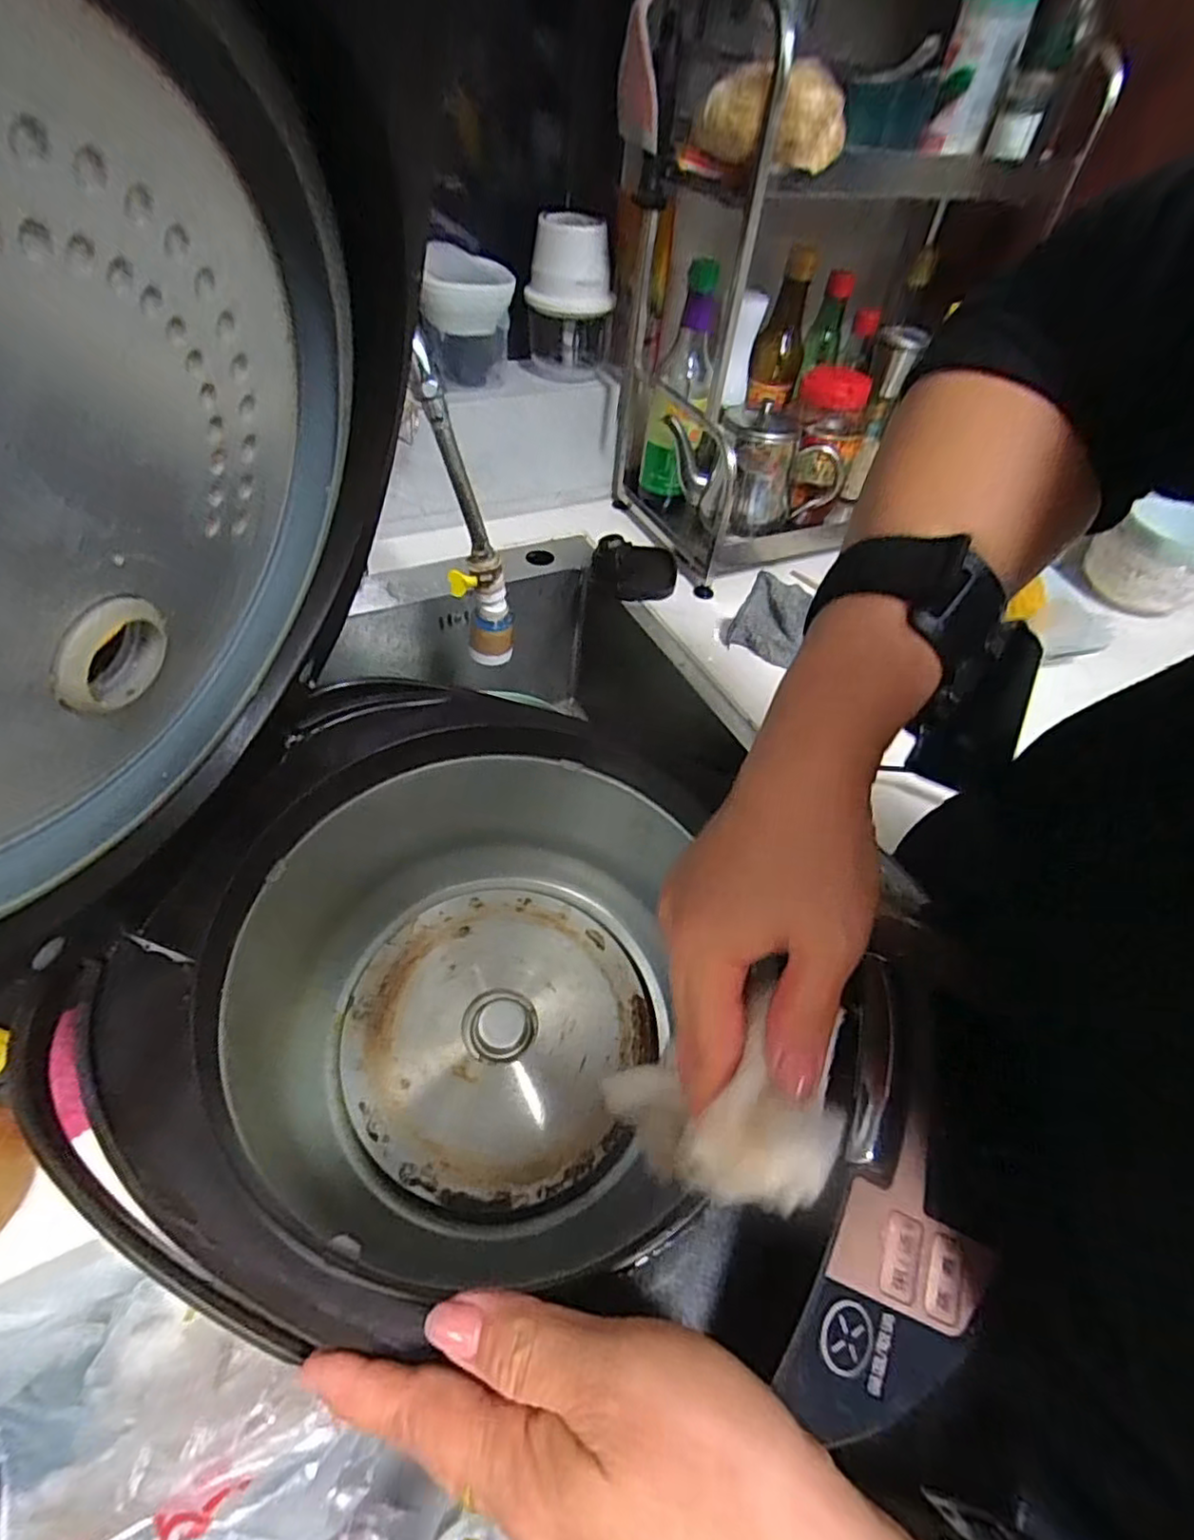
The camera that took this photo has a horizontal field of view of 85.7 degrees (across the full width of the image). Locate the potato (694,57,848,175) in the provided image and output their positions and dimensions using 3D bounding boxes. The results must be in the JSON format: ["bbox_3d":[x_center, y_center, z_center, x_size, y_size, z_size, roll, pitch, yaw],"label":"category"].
[{"bbox_3d":[0.145,-0.534,0.525,0.118,0.059,0.069,14,49,5],"label":"potato"}]

